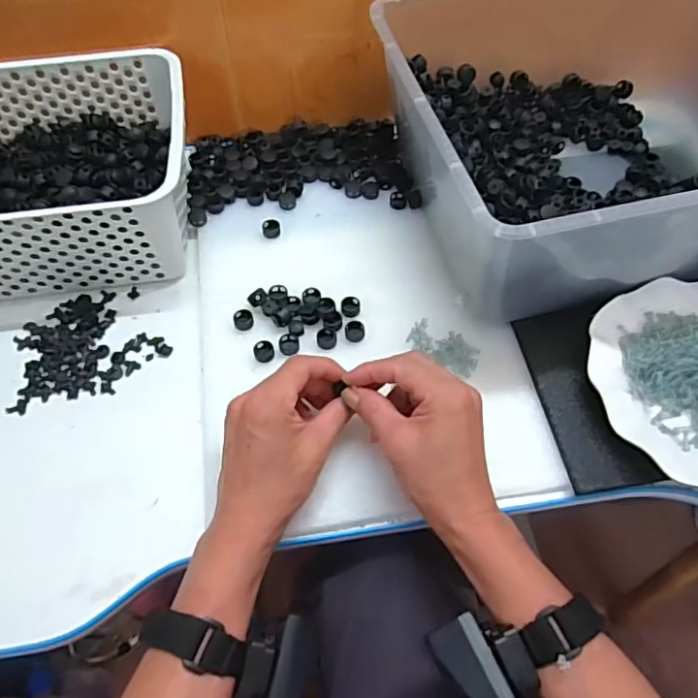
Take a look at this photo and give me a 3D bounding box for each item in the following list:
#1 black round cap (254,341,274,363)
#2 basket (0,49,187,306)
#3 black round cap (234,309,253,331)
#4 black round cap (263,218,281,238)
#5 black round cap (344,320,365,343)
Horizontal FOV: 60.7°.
[{"bbox_3d":[-0.070,0.002,0.496,0.016,0.009,0.017,0,59,0],"label":"black round cap"},{"bbox_3d":[-0.296,-0.153,0.542,0.302,0.109,0.202,-9,59,-5],"label":"basket"},{"bbox_3d":[-0.091,-0.025,0.514,0.016,0.011,0.018,-11,59,-6],"label":"black round cap"},{"bbox_3d":[-0.074,-0.116,0.567,0.017,0.010,0.019,-11,59,-6],"label":"black round cap"},{"bbox_3d":[0.005,-0.015,0.508,0.016,0.008,0.019,0,59,0],"label":"black round cap"}]

